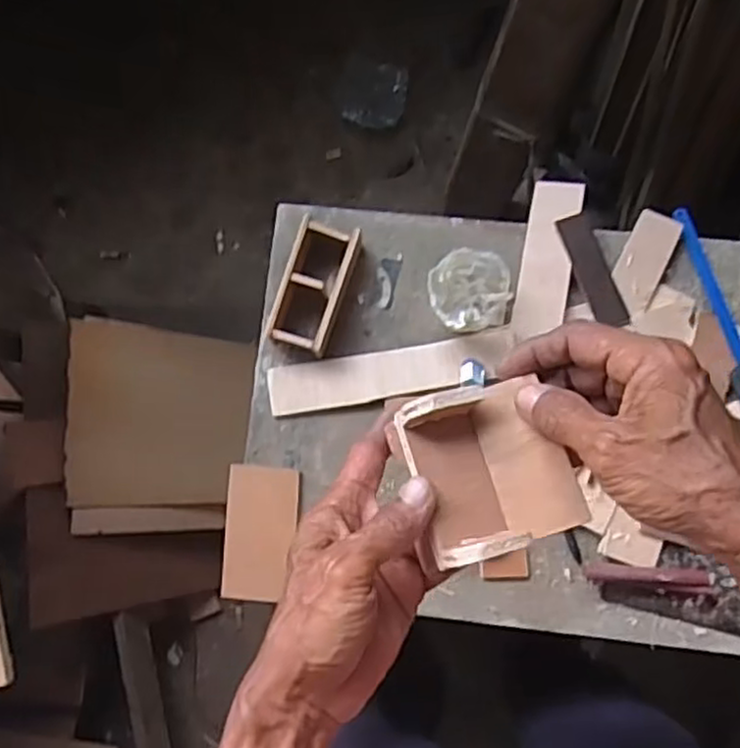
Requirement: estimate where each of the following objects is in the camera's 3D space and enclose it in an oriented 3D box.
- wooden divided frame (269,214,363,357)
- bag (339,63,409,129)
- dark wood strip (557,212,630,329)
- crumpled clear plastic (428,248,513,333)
[{"bbox_3d":[-0.046,-0.074,0.638,0.058,0.040,0.112,18,83,5],"label":"wooden divided frame"},{"bbox_3d":[0.004,-0.487,1.268,0.120,0.039,0.114,5,82,4],"label":"bag"},{"bbox_3d":[0.192,-0.089,0.631,0.029,0.008,0.100,-20,82,0],"label":"dark wood strip"},{"bbox_3d":[0.084,-0.068,0.620,0.066,0.053,0.072,36,85,7],"label":"crumpled clear plastic"}]

